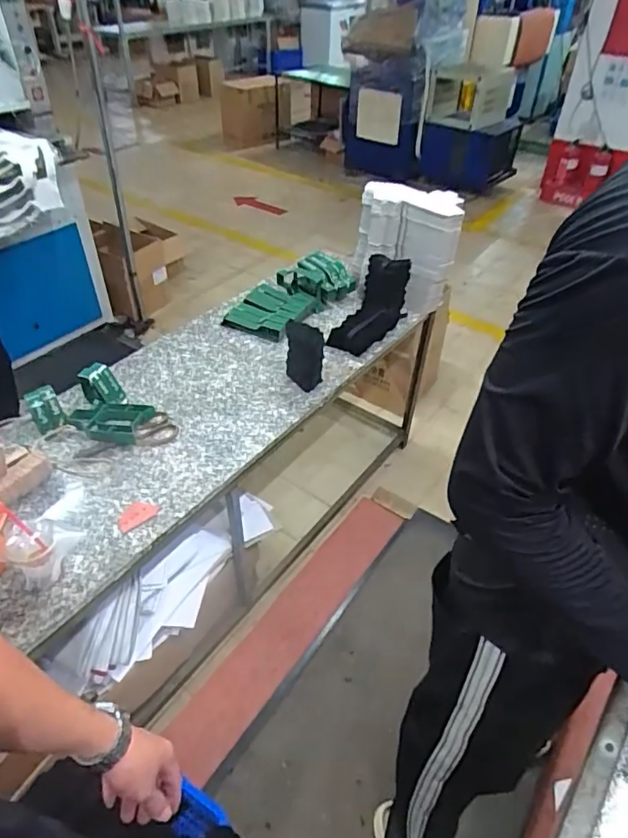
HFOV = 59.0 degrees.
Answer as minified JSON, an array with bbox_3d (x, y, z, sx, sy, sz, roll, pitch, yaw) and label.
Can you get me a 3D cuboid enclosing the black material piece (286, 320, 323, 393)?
[{"bbox_3d":[-0.029,-0.165,1.471,0.106,0.163,0.030,11,24,18],"label":"black material piece"}]

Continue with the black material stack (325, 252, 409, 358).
[{"bbox_3d":[0.164,-0.339,1.678,0.148,0.182,0.307,32,49,28],"label":"black material stack"}]

